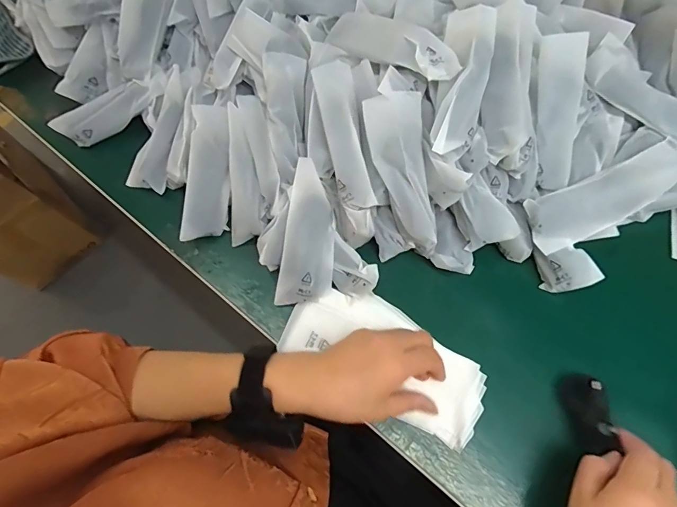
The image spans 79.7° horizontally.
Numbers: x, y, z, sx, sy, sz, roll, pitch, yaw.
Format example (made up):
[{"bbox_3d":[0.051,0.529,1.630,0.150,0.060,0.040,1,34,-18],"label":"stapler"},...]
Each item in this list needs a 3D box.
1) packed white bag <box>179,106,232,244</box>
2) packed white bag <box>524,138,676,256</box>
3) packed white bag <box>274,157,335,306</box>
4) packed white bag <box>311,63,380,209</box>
[{"bbox_3d":[-0.147,-0.093,0.462,0.045,0.024,0.153,4,87,4],"label":"packed white bag"},{"bbox_3d":[0.275,-0.057,0.420,0.159,0.027,0.060,-28,99,10],"label":"packed white bag"},{"bbox_3d":[-0.033,-0.021,0.433,0.056,0.014,0.151,3,87,4],"label":"packed white bag"},{"bbox_3d":[0.007,-0.123,0.416,0.037,0.027,0.157,-12,82,-2],"label":"packed white bag"}]

